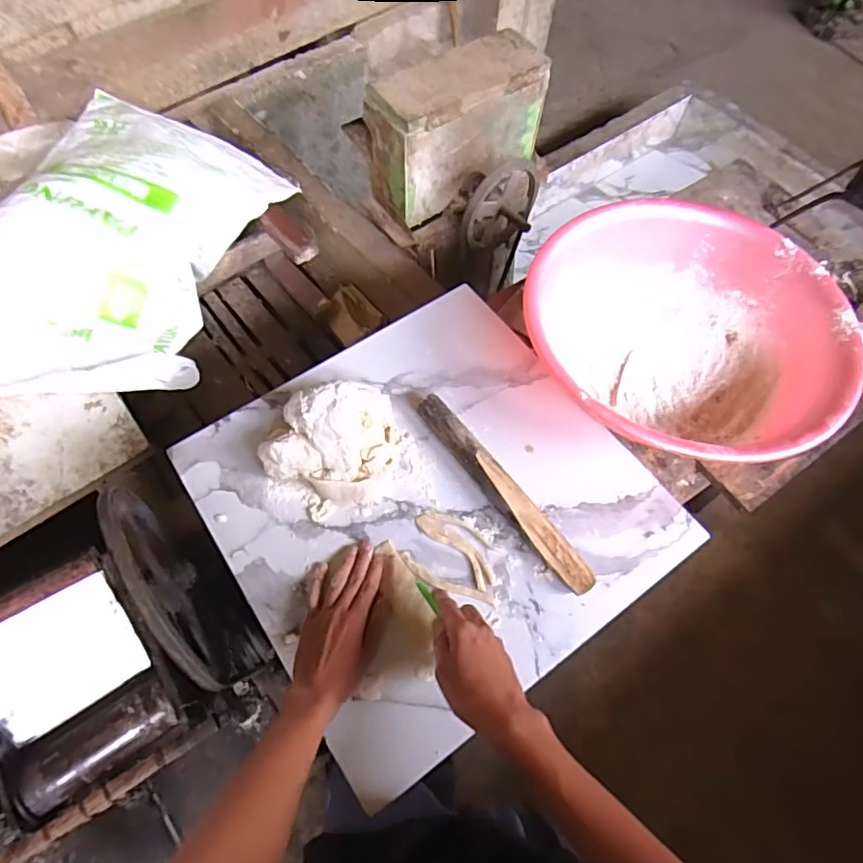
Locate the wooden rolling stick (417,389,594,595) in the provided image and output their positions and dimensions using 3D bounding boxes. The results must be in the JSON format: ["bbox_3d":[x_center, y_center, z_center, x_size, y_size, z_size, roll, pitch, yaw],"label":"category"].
[{"bbox_3d":[0.085,0.072,0.691,0.038,0.034,0.297,-33,69,-19],"label":"wooden rolling stick"}]

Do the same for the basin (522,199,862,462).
[{"bbox_3d":[0.326,-0.124,0.758,0.389,0.114,0.397,1,62,-3],"label":"basin"}]

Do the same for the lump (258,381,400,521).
[{"bbox_3d":[-0.125,0.020,0.696,0.162,0.068,0.143,-7,63,-7],"label":"lump"}]

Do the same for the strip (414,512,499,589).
[{"bbox_3d":[0.036,0.133,0.674,0.047,0.006,0.117,-40,71,-21],"label":"strip"}]

